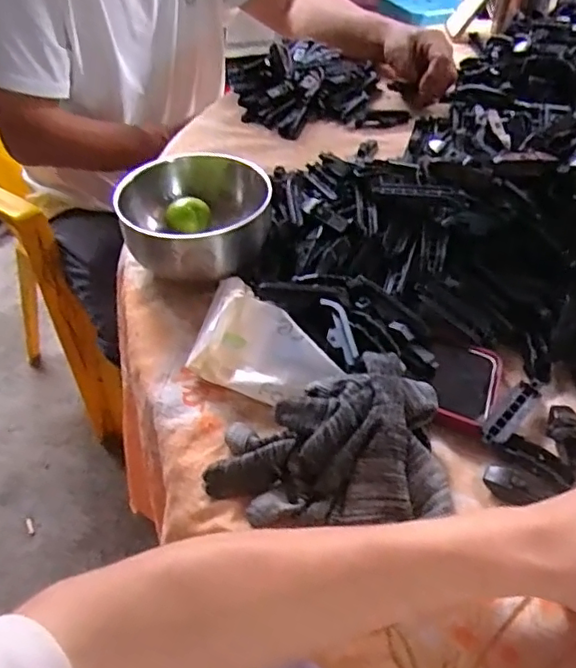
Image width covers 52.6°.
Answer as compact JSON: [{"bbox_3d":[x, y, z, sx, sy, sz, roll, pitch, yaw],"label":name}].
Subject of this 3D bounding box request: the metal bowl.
[{"bbox_3d":[-0.079,-0.100,0.522,0.115,0.087,0.115,-1,46,1],"label":"metal bowl"}]

